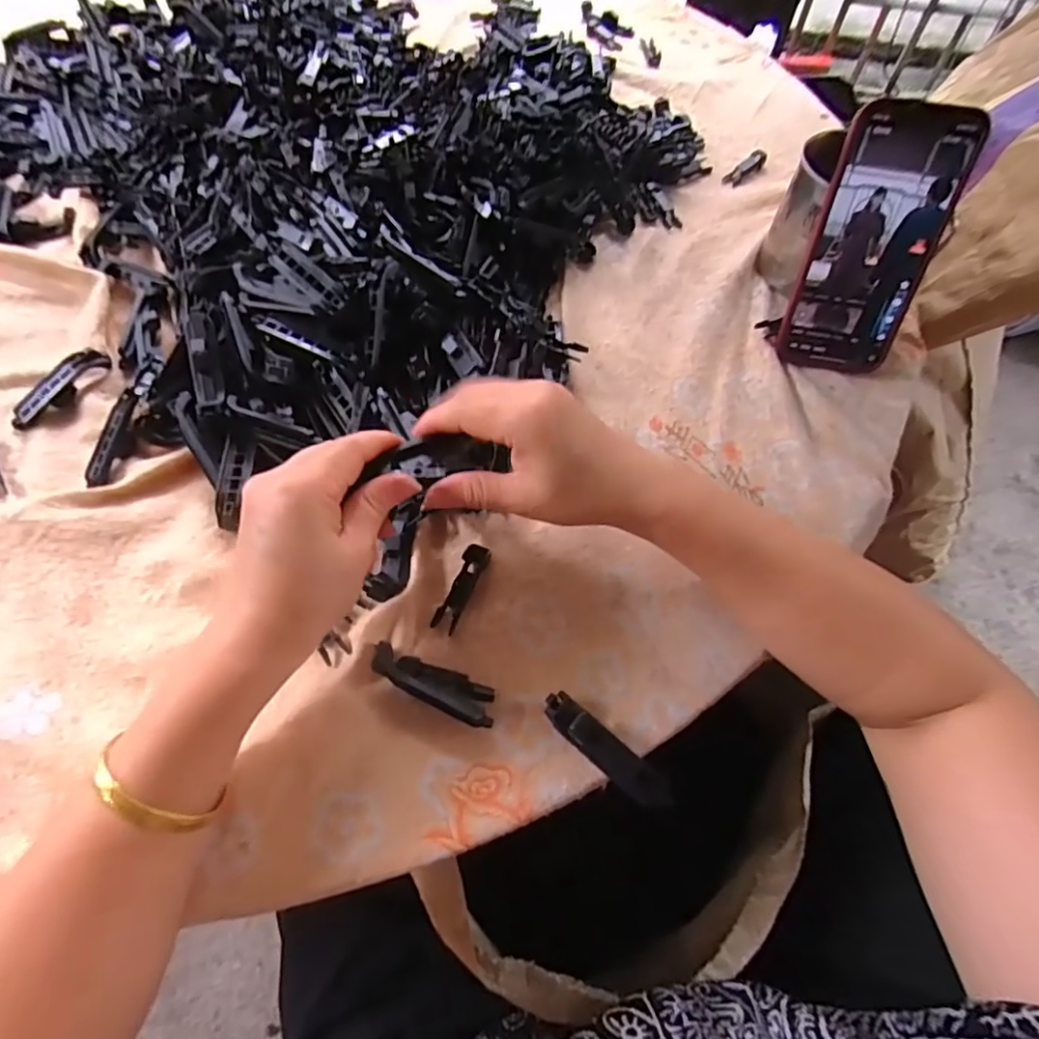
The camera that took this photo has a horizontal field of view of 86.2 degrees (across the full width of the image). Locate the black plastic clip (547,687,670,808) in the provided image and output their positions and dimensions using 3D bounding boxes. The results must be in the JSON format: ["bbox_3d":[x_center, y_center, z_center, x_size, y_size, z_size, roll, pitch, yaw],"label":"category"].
[{"bbox_3d":[0.046,0.121,0.293,0.076,0.016,0.019,37,70,17],"label":"black plastic clip"}]

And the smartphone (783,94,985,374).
[{"bbox_3d":[0.233,-0.179,0.367,0.075,0.156,0.009,13,35,14],"label":"smartphone"}]

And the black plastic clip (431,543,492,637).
[{"bbox_3d":[-0.035,0.041,0.332,0.014,0.015,0.054,24,67,12],"label":"black plastic clip"}]

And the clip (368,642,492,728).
[{"bbox_3d":[-0.048,0.091,0.307,0.073,0.014,0.022,21,66,11],"label":"clip"}]

